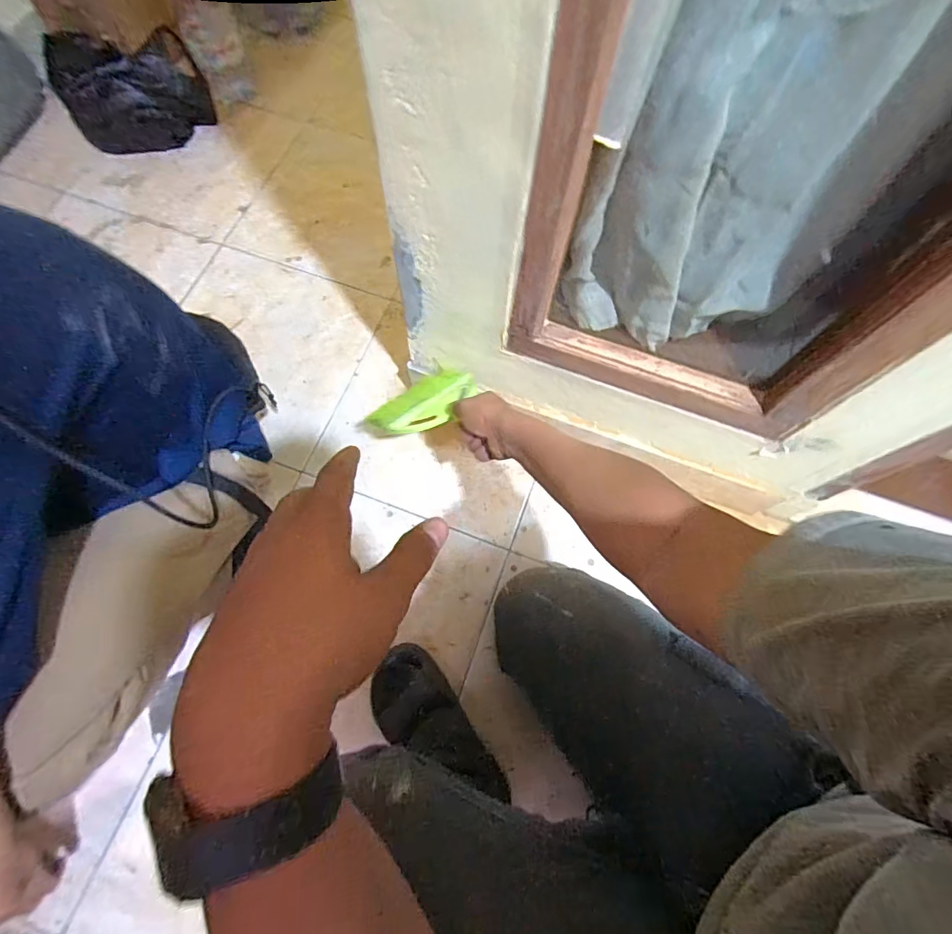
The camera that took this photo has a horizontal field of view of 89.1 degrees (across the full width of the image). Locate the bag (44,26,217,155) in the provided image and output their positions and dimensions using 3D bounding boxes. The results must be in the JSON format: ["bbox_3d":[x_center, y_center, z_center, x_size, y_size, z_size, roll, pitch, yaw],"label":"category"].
[{"bbox_3d":[-0.754,-0.838,1.075,0.287,0.183,0.129,-32,74,-13],"label":"bag"}]

